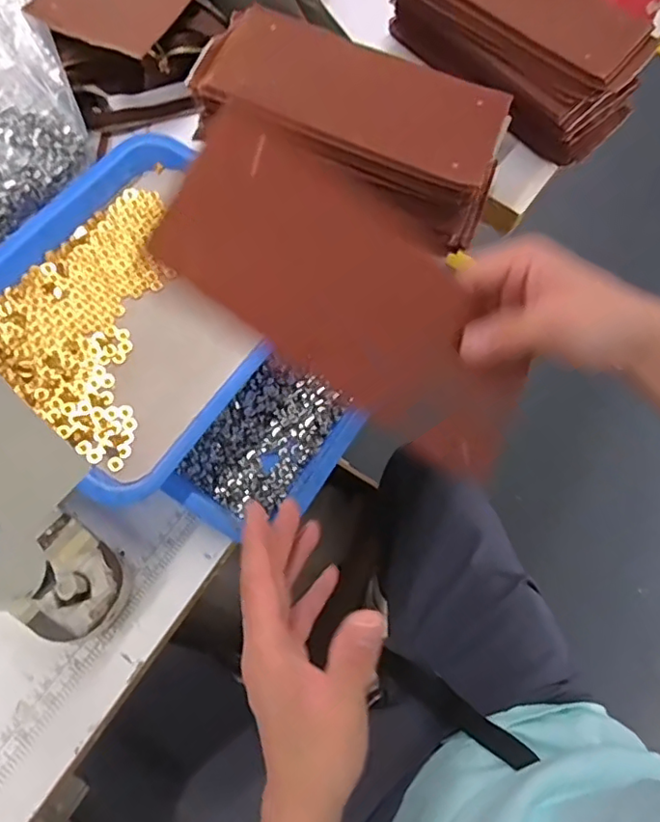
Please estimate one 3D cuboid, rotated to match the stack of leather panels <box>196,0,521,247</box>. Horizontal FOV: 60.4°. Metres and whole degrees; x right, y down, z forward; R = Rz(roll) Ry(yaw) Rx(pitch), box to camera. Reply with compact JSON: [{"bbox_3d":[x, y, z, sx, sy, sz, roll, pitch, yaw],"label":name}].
[{"bbox_3d":[0.021,-0.262,0.535,0.281,0.087,0.134,25,67,2],"label":"stack of leather panels"}]

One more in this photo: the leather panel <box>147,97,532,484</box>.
[{"bbox_3d":[0.027,-0.063,0.339,0.247,0.017,0.107,36,85,-20],"label":"leather panel"}]

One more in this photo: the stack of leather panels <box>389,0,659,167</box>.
[{"bbox_3d":[0.189,-0.392,0.595,0.281,0.099,0.120,42,69,9],"label":"stack of leather panels"}]

